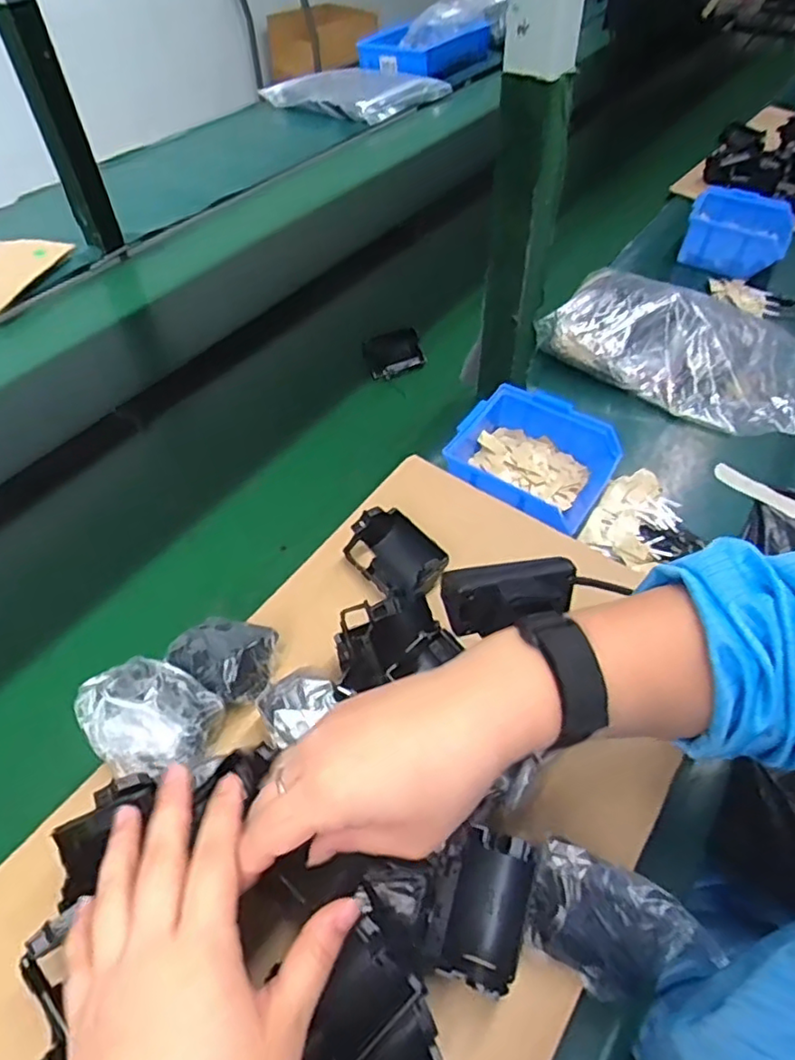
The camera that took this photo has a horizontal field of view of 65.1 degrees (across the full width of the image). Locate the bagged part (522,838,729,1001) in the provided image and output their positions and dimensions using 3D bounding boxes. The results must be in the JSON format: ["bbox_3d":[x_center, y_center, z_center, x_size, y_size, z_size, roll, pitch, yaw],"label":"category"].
[{"bbox_3d":[0.114,0.205,0.319,0.092,0.031,0.052,17,52,15],"label":"bagged part"}]

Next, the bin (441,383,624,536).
[{"bbox_3d":[0.121,-0.062,0.587,0.133,0.058,0.129,28,56,23],"label":"bin"}]

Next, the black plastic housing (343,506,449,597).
[{"bbox_3d":[0.002,0.016,0.471,0.048,0.028,0.074,-36,58,-26],"label":"black plastic housing"}]

